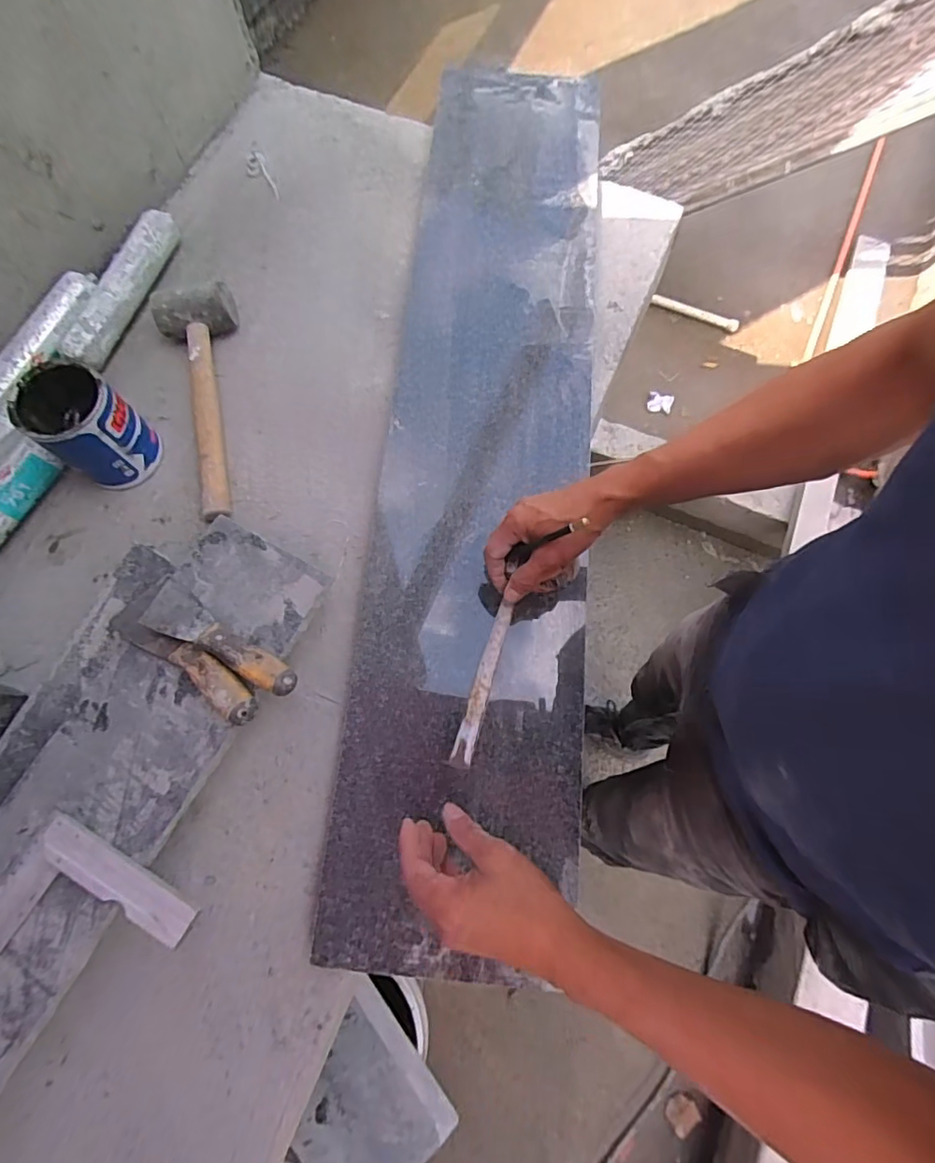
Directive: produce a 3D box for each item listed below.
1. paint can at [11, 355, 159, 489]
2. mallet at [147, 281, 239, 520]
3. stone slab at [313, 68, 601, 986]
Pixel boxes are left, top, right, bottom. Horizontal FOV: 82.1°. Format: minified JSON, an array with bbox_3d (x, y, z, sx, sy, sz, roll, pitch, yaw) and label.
[{"bbox_3d":[-0.447,-0.182,0.639,0.108,0.118,0.102,41,76,10],"label":"paint can"},{"bbox_3d":[-0.324,-0.238,0.687,0.097,0.056,0.316,-17,75,-7],"label":"mallet"},{"bbox_3d":[0.039,-0.244,0.719,0.265,0.028,1.254,7,72,0],"label":"stone slab"}]

